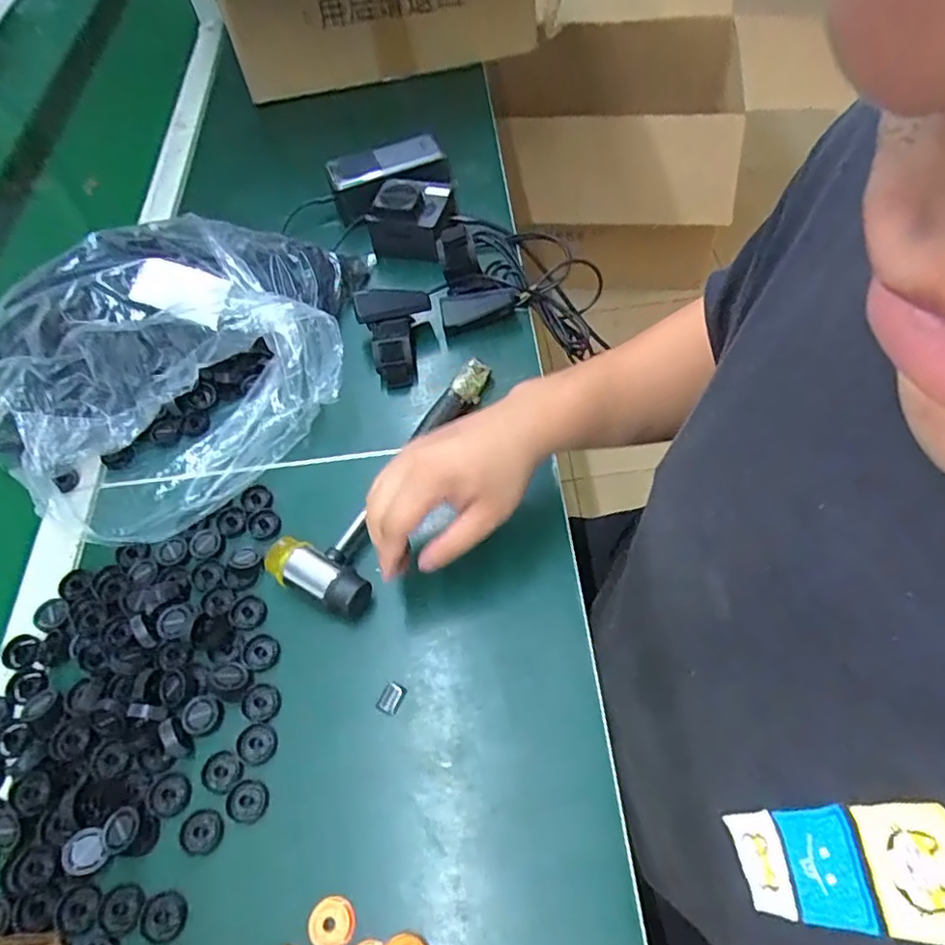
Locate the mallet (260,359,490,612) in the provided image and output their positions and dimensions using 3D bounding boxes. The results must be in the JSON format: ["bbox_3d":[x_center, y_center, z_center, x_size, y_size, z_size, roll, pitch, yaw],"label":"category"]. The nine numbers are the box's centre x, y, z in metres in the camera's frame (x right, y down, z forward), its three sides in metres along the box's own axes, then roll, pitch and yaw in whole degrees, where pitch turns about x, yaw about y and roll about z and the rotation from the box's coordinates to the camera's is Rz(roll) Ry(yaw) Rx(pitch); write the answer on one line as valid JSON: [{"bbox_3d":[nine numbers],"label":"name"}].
[{"bbox_3d":[-0.058,-0.001,0.499,0.081,0.037,0.243,26,63,18],"label":"mallet"}]

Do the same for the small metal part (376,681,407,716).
[{"bbox_3d":[-0.056,0.153,0.418,0.015,0.004,0.020,22,64,19],"label":"small metal part"}]

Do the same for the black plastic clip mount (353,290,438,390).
[{"bbox_3d":[-0.066,-0.123,0.569,0.068,0.062,0.081,-15,59,-5],"label":"black plastic clip mount"}]

